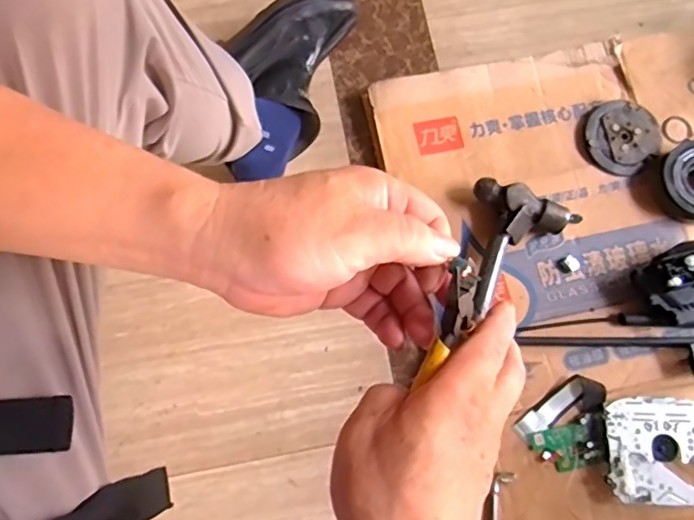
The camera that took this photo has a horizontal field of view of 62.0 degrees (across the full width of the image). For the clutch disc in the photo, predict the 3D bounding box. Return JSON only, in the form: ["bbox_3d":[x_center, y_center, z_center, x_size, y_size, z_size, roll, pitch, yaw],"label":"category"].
[{"bbox_3d":[0.366,-0.167,0.771,0.097,0.015,0.096,0,73,-1],"label":"clutch disc"}]

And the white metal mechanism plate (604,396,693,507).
[{"bbox_3d":[0.362,0.218,0.660,0.124,0.028,0.115,5,73,1],"label":"white metal mechanism plate"}]

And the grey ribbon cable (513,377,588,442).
[{"bbox_3d":[0.245,0.177,0.690,0.098,0.010,0.024,-37,77,-11],"label":"grey ribbon cable"}]

